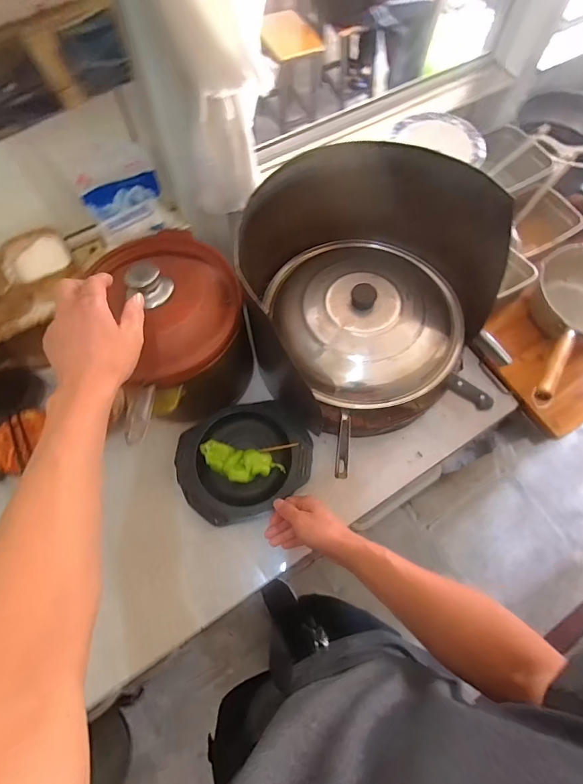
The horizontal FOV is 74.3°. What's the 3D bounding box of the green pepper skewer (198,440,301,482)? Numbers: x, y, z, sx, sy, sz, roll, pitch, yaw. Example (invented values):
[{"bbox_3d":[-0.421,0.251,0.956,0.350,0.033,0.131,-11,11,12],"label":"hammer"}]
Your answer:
[{"bbox_3d":[-0.075,0.114,0.629,0.149,0.024,0.064,3,69,1],"label":"green pepper skewer"}]

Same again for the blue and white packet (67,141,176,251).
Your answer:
[{"bbox_3d":[-0.242,-0.280,0.555,0.104,0.132,0.036,-20,70,-7],"label":"blue and white packet"}]

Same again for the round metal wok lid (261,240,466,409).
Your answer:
[{"bbox_3d":[0.131,-0.142,0.679,0.293,0.089,0.334,-27,72,-10],"label":"round metal wok lid"}]

